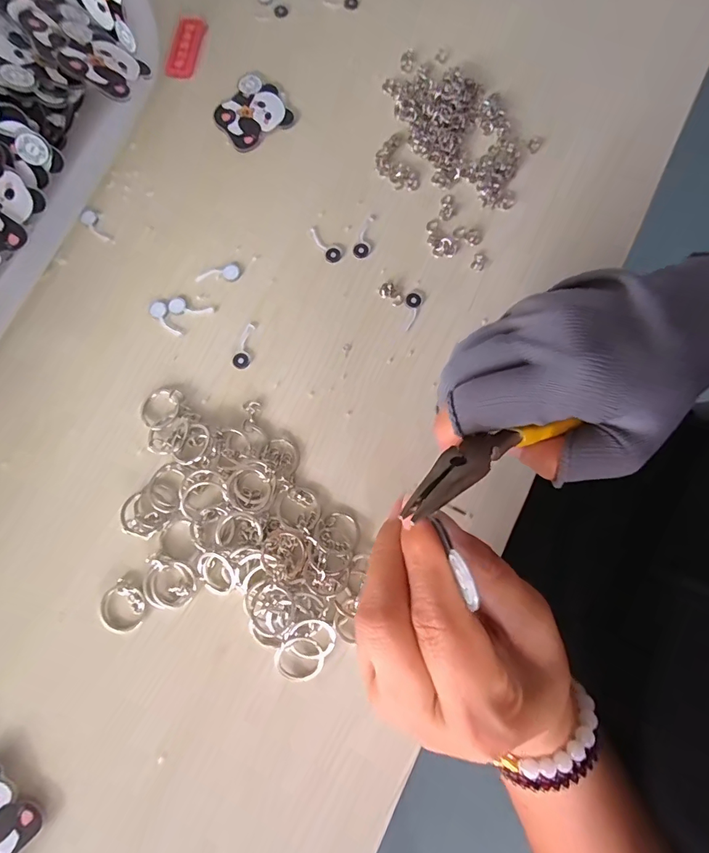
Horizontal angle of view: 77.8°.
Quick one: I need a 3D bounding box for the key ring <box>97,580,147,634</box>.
[{"bbox_3d":[-0.125,0.098,0.236,0.024,0.004,0.024,34,81,6],"label":"key ring"}]

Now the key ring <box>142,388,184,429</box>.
[{"bbox_3d":[-0.113,-0.011,0.257,0.021,0.004,0.025,10,79,2],"label":"key ring"}]

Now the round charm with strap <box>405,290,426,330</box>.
[{"bbox_3d":[0.034,-0.072,0.266,0.011,0.004,0.026,24,80,5],"label":"round charm with strap"}]

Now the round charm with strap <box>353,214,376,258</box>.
[{"bbox_3d":[0.007,-0.120,0.276,0.010,0.004,0.030,11,79,2],"label":"round charm with strap"}]

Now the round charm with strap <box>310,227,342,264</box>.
[{"bbox_3d":[-0.018,-0.115,0.276,0.010,0.004,0.028,-33,81,-6],"label":"round charm with strap"}]

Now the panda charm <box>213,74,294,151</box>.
[{"bbox_3d":[-0.070,-0.213,0.294,0.046,0.004,0.048,-33,81,-6],"label":"panda charm"}]

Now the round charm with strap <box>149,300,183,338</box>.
[{"bbox_3d":[-0.115,-0.065,0.268,0.010,0.004,0.027,-38,81,-6],"label":"round charm with strap"}]

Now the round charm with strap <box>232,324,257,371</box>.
[{"bbox_3d":[-0.066,-0.049,0.264,0.011,0.004,0.029,14,80,3],"label":"round charm with strap"}]

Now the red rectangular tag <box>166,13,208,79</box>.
[{"bbox_3d":[-0.117,-0.266,0.305,0.021,0.004,0.050,12,79,2],"label":"red rectangular tag"}]

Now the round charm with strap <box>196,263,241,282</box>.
[{"bbox_3d":[-0.085,-0.096,0.273,0.027,0.004,0.011,-6,79,-1],"label":"round charm with strap"}]

